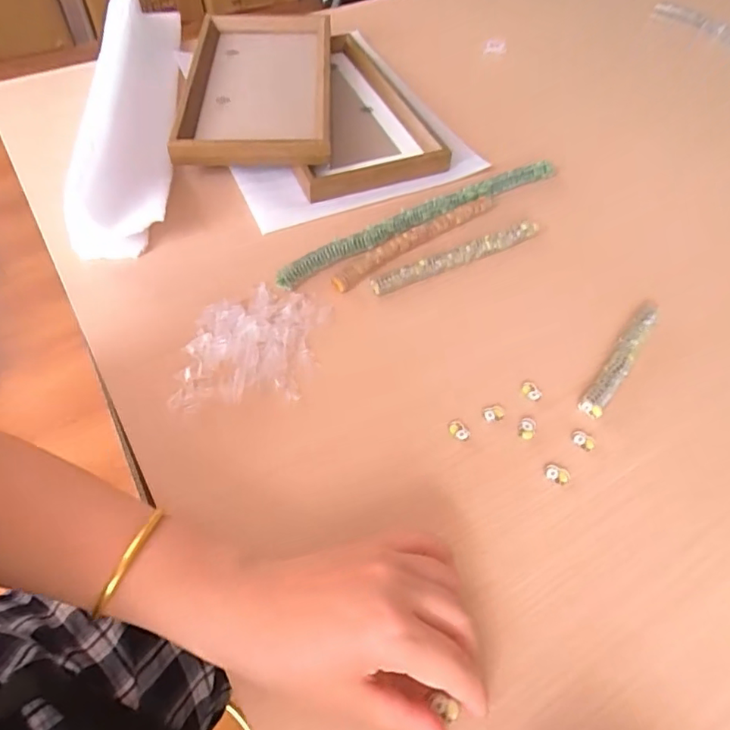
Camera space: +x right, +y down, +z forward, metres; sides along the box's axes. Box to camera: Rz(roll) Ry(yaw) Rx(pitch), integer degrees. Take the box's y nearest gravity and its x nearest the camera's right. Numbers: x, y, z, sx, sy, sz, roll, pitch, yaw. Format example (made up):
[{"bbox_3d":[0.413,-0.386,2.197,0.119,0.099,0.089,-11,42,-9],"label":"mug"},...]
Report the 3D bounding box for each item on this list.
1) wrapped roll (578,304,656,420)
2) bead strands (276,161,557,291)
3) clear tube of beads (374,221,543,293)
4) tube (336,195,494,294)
[{"bbox_3d":[0.195,-0.006,0.412,0.017,0.017,0.120,33,60,19],"label":"wrapped roll"},{"bbox_3d":[0.056,-0.135,0.495,0.302,0.013,0.020,-28,61,-20],"label":"bead strands"},{"bbox_3d":[0.080,-0.094,0.465,0.161,0.013,0.012,-22,59,-17],"label":"clear tube of beads"},{"bbox_3d":[0.044,-0.112,0.476,0.178,0.012,0.019,-33,63,-23],"label":"tube"}]

